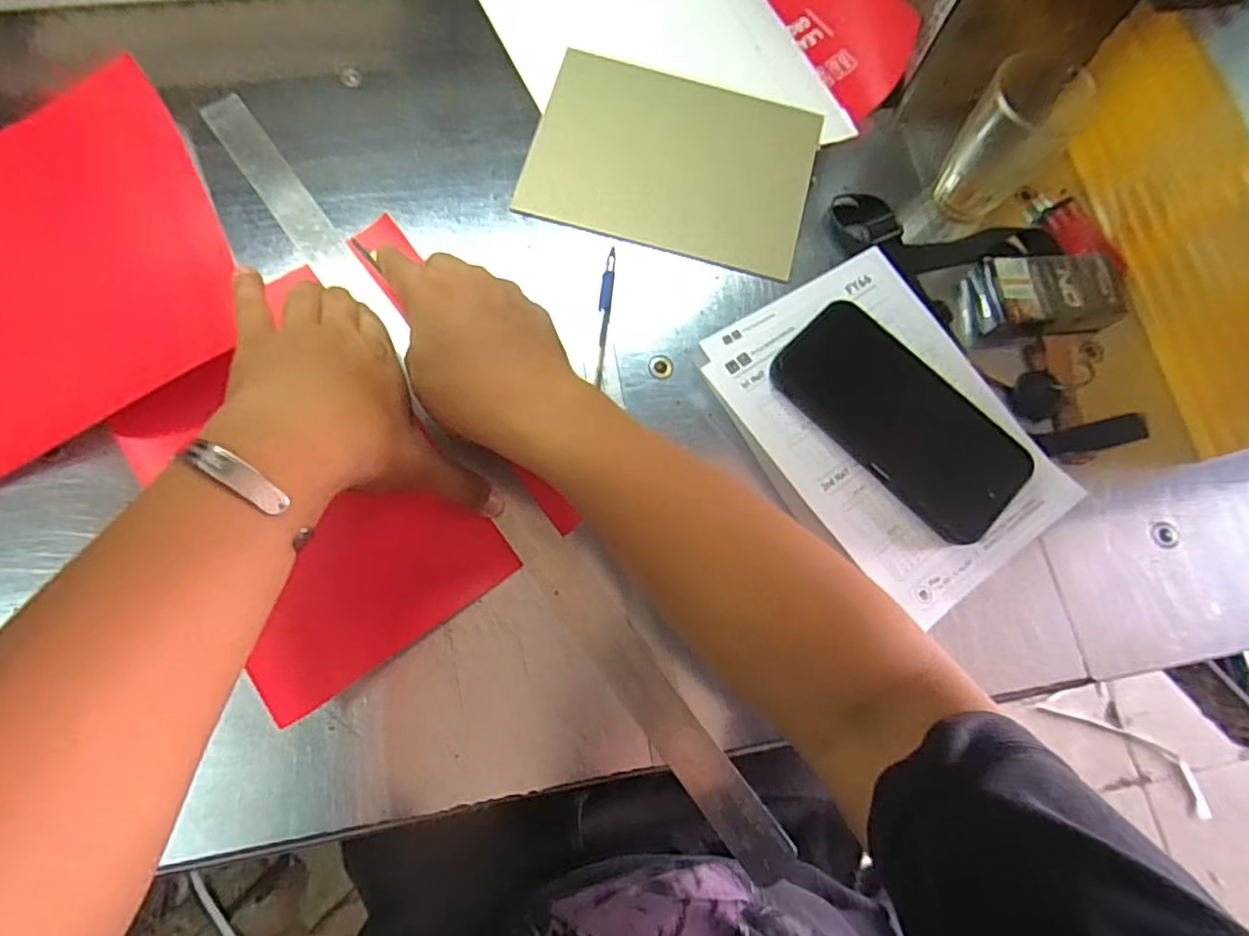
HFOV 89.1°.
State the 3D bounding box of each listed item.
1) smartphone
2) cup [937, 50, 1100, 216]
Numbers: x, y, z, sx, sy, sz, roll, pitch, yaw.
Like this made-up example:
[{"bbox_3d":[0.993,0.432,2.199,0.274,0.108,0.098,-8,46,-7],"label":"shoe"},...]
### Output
[{"bbox_3d":[0.177,-0.033,0.406,0.079,0.015,0.165,-42,80,-14],"label":"smartphone"},{"bbox_3d":[0.268,-0.230,0.446,0.056,0.107,0.057,1,73,-4],"label":"cup"}]

